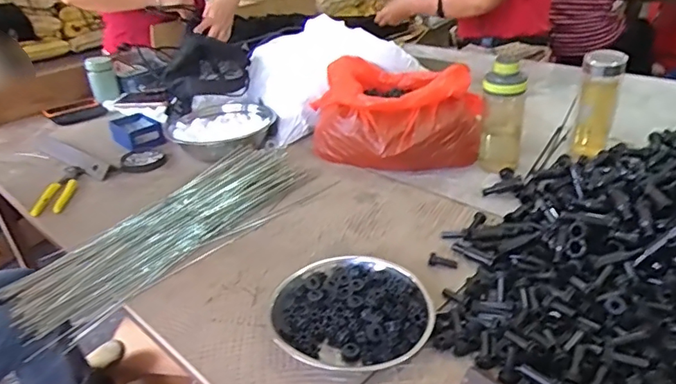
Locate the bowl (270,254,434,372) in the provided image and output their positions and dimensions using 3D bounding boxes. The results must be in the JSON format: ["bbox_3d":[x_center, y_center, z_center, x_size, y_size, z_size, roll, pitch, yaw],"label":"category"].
[{"bbox_3d":[0.012,0.141,0.593,0.173,0.033,0.173,-4,30,2],"label":"bowl"}]

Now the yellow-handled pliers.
[{"bbox_3d":[-0.513,-0.010,0.934,0.064,0.015,0.177,-11,30,-12],"label":"yellow-handled pliers"}]

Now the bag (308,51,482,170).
[{"bbox_3d":[0.109,-0.150,0.967,0.292,0.150,0.272,-13,31,-15],"label":"bag"}]

